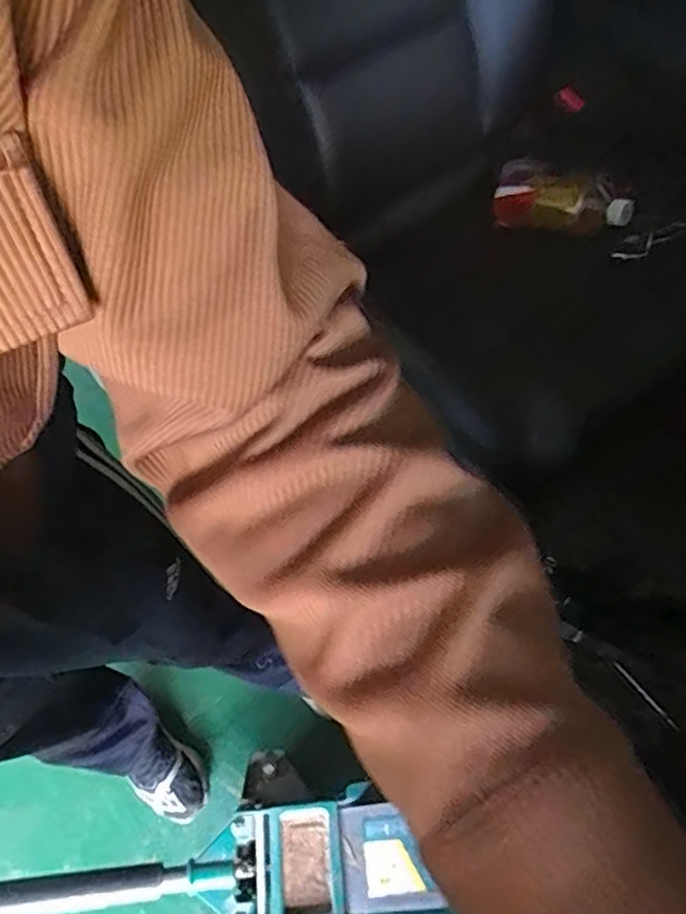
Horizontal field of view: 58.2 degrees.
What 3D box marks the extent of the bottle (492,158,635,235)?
[{"bbox_3d":[0.281,-0.346,0.817,0.092,0.073,0.224,-34,44,-14],"label":"bottle"}]

